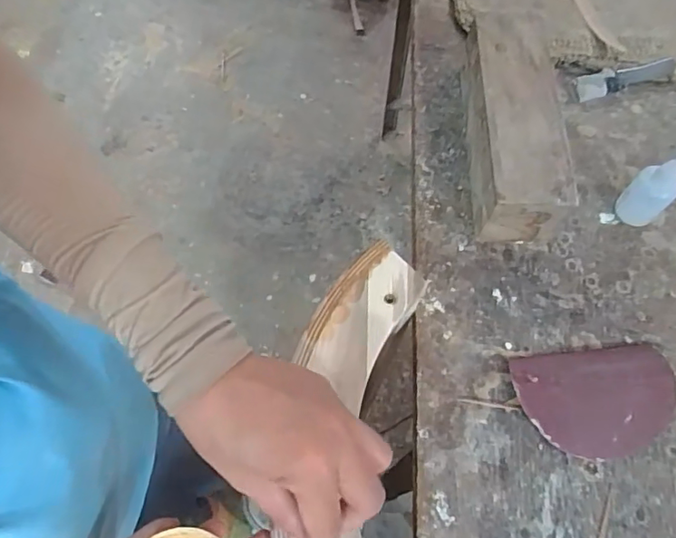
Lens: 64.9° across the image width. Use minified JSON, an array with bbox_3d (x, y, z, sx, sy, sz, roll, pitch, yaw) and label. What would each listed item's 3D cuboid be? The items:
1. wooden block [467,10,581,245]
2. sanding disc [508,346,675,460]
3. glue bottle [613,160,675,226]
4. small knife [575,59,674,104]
[{"bbox_3d":[0.153,-0.127,0.473,0.068,0.064,0.203,1,65,0],"label":"wooden block"},{"bbox_3d":[0.195,0.097,0.395,0.118,0.013,0.078,-5,65,-3],"label":"sanding disc"},{"bbox_3d":[0.262,-0.072,0.429,0.032,0.100,0.027,41,71,17],"label":"glue bottle"},{"bbox_3d":[0.288,-0.193,0.534,0.111,0.009,0.025,-19,67,-10],"label":"small knife"}]

